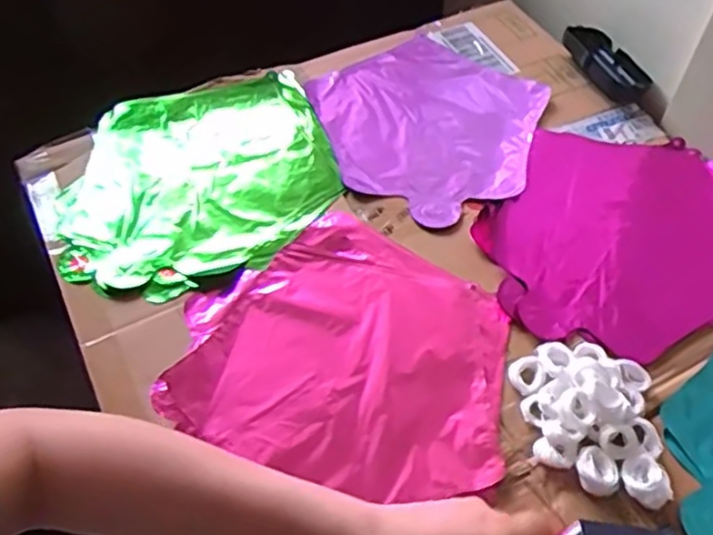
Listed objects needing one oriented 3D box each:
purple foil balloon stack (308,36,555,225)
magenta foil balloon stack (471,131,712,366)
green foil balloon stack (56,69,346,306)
[{"bbox_3d":[0.075,-0.143,0.669,0.218,0.014,0.219,-31,60,-21],"label":"purple foil balloon stack"},{"bbox_3d":[0.231,-0.029,0.586,0.215,0.025,0.253,28,58,19],"label":"magenta foil balloon stack"},{"bbox_3d":[-0.141,-0.082,0.612,0.239,0.011,0.229,-14,55,-11],"label":"green foil balloon stack"}]

